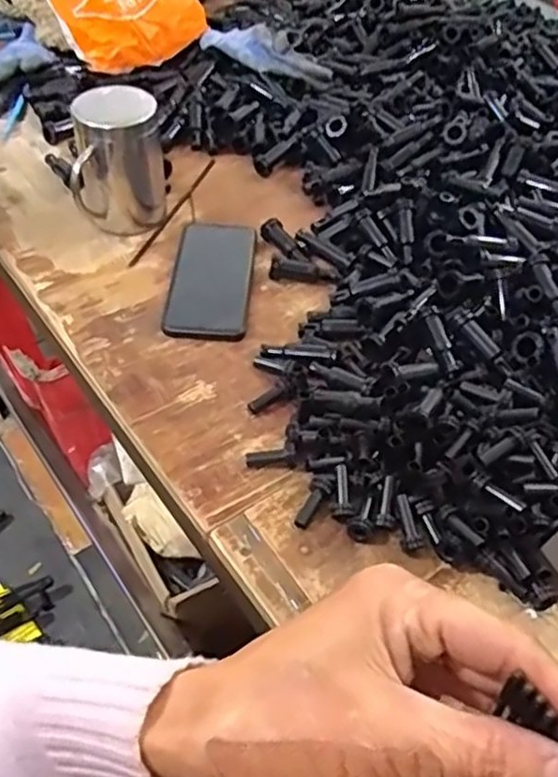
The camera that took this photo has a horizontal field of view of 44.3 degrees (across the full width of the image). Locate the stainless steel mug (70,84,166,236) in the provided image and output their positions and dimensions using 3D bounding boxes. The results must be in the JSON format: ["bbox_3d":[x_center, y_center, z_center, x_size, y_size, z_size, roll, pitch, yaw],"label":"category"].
[{"bbox_3d":[-0.160,-0.226,0.683,0.086,0.127,0.071,-8,49,-11],"label":"stainless steel mug"}]

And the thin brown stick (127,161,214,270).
[{"bbox_3d":[-0.111,-0.194,0.744,0.010,0.004,0.208,17,50,11],"label":"thin brown stick"}]

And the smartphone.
[{"bbox_3d":[-0.063,-0.109,0.660,0.077,0.013,0.163,5,48,0],"label":"smartphone"}]

